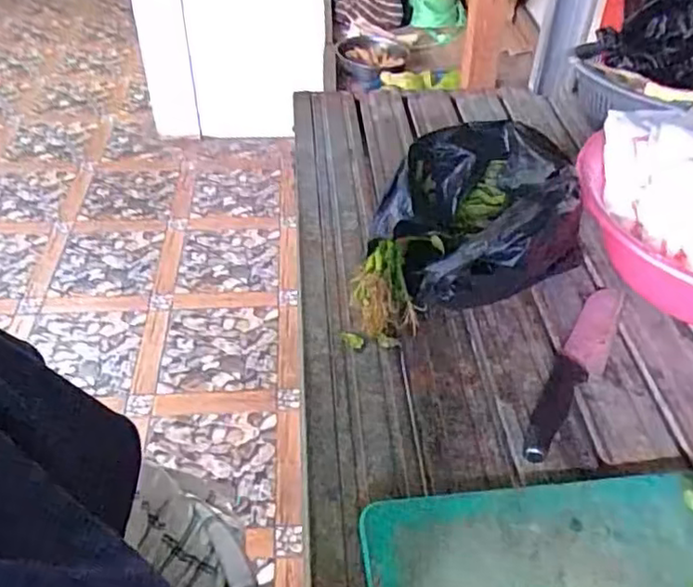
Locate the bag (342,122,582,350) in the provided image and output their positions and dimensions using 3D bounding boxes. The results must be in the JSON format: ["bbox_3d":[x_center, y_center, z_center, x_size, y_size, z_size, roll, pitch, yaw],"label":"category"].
[{"bbox_3d":[0.134,-0.065,0.692,0.201,0.154,0.258,14,44,14],"label":"bag"}]

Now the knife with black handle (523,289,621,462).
[{"bbox_3d":[0.231,0.070,0.647,0.043,0.021,0.263,21,46,20],"label":"knife with black handle"}]

